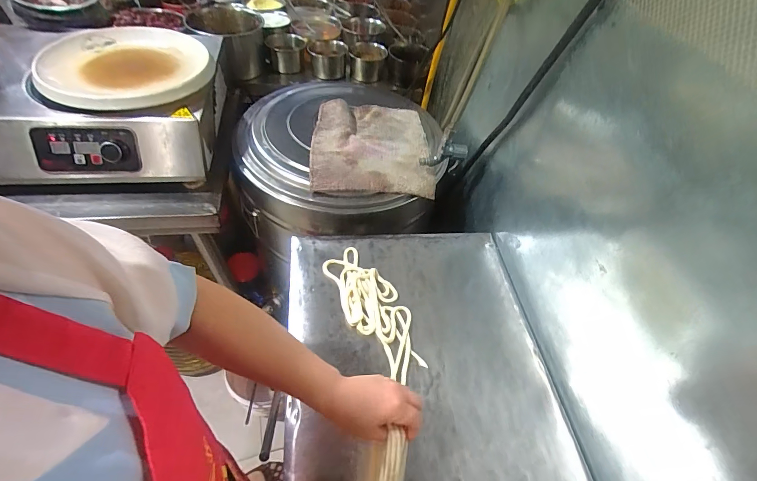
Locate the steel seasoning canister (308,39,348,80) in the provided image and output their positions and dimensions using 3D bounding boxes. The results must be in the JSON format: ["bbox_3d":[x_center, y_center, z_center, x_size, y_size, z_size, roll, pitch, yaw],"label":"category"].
[{"bbox_3d":[-0.153,-0.543,1.063,0.106,0.090,0.096,-10,53,-17],"label":"steel seasoning canister"}]

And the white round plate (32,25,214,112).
[{"bbox_3d":[-0.490,-0.362,0.710,0.276,0.042,0.298,-8,53,-15],"label":"white round plate"}]

